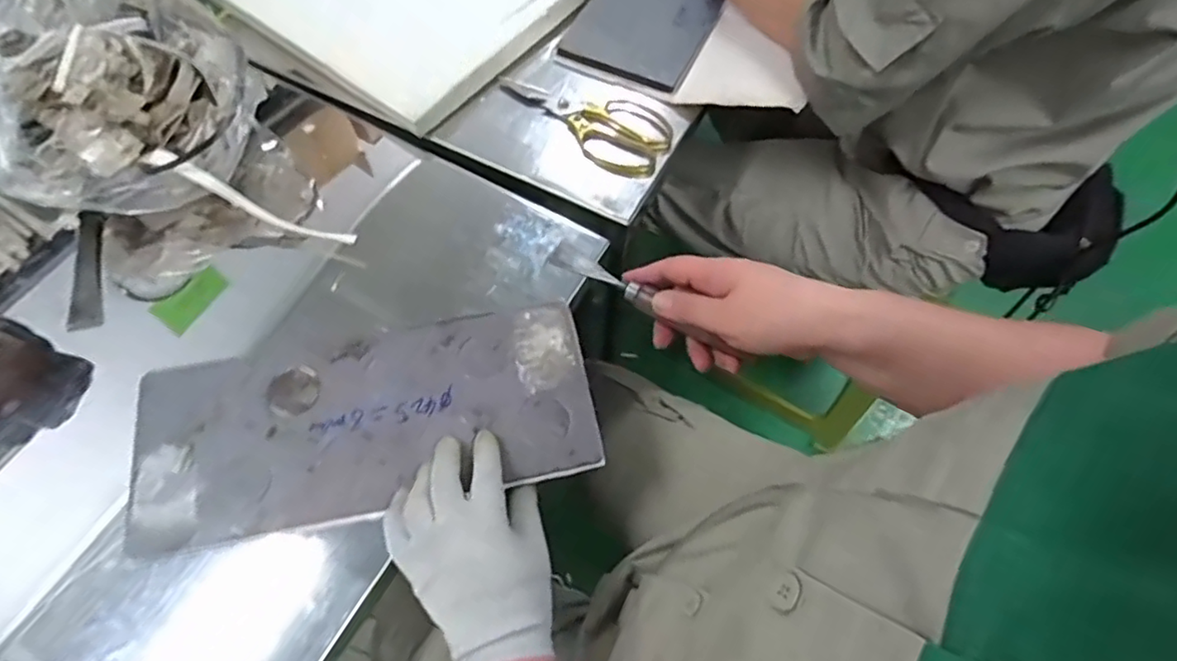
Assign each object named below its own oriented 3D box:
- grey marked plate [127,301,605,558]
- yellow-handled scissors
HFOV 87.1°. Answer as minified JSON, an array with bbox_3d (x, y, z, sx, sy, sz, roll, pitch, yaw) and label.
[{"bbox_3d":[-0.173,0.067,0.493,0.343,0.013,0.152,-12,65,-8],"label":"grey marked plate"},{"bbox_3d":[0.001,-0.231,0.649,0.191,0.010,0.093,38,68,15],"label":"yellow-handled scissors"}]

